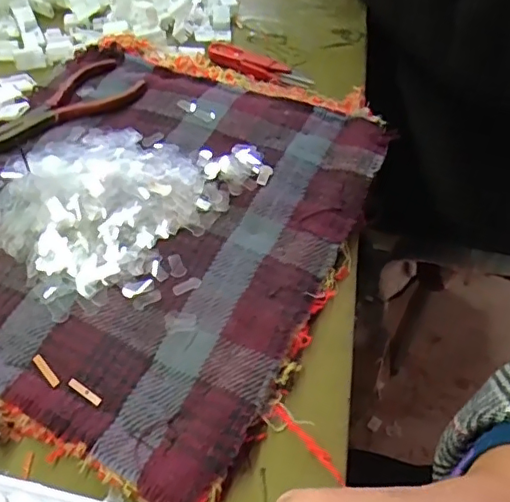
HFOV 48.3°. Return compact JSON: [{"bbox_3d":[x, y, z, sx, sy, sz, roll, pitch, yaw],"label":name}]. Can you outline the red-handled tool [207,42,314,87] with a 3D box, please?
[{"bbox_3d":[0.003,-0.176,0.538,0.108,0.009,0.037,19,52,16],"label":"red-handled tool"}]

